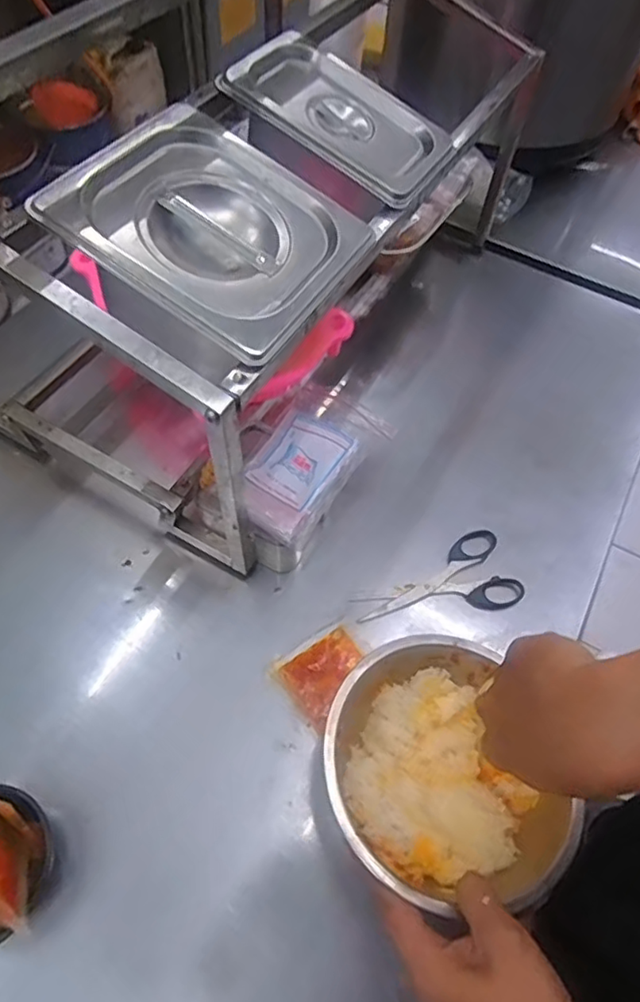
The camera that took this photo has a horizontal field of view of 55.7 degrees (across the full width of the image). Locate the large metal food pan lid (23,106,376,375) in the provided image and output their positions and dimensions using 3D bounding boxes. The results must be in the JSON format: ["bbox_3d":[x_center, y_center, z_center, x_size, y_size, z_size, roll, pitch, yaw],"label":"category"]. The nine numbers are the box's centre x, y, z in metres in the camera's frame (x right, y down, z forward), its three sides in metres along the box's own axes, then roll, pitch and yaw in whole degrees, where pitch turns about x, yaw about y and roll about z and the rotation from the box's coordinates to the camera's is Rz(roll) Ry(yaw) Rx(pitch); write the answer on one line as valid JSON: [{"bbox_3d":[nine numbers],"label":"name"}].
[{"bbox_3d":[-0.074,-0.184,0.422,0.179,0.036,0.162,34,60,1],"label":"large metal food pan lid"}]

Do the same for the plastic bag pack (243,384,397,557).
[{"bbox_3d":[-0.010,-0.038,0.529,0.090,0.020,0.154,31,61,15],"label":"plastic bag pack"}]

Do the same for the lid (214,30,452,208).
[{"bbox_3d":[0.020,-0.314,0.494,0.170,0.015,0.110,36,60,2],"label":"lid"}]

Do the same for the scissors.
[{"bbox_3d":[0.105,0.077,0.553,0.148,0.010,0.076,-14,60,-13],"label":"scissors"}]

